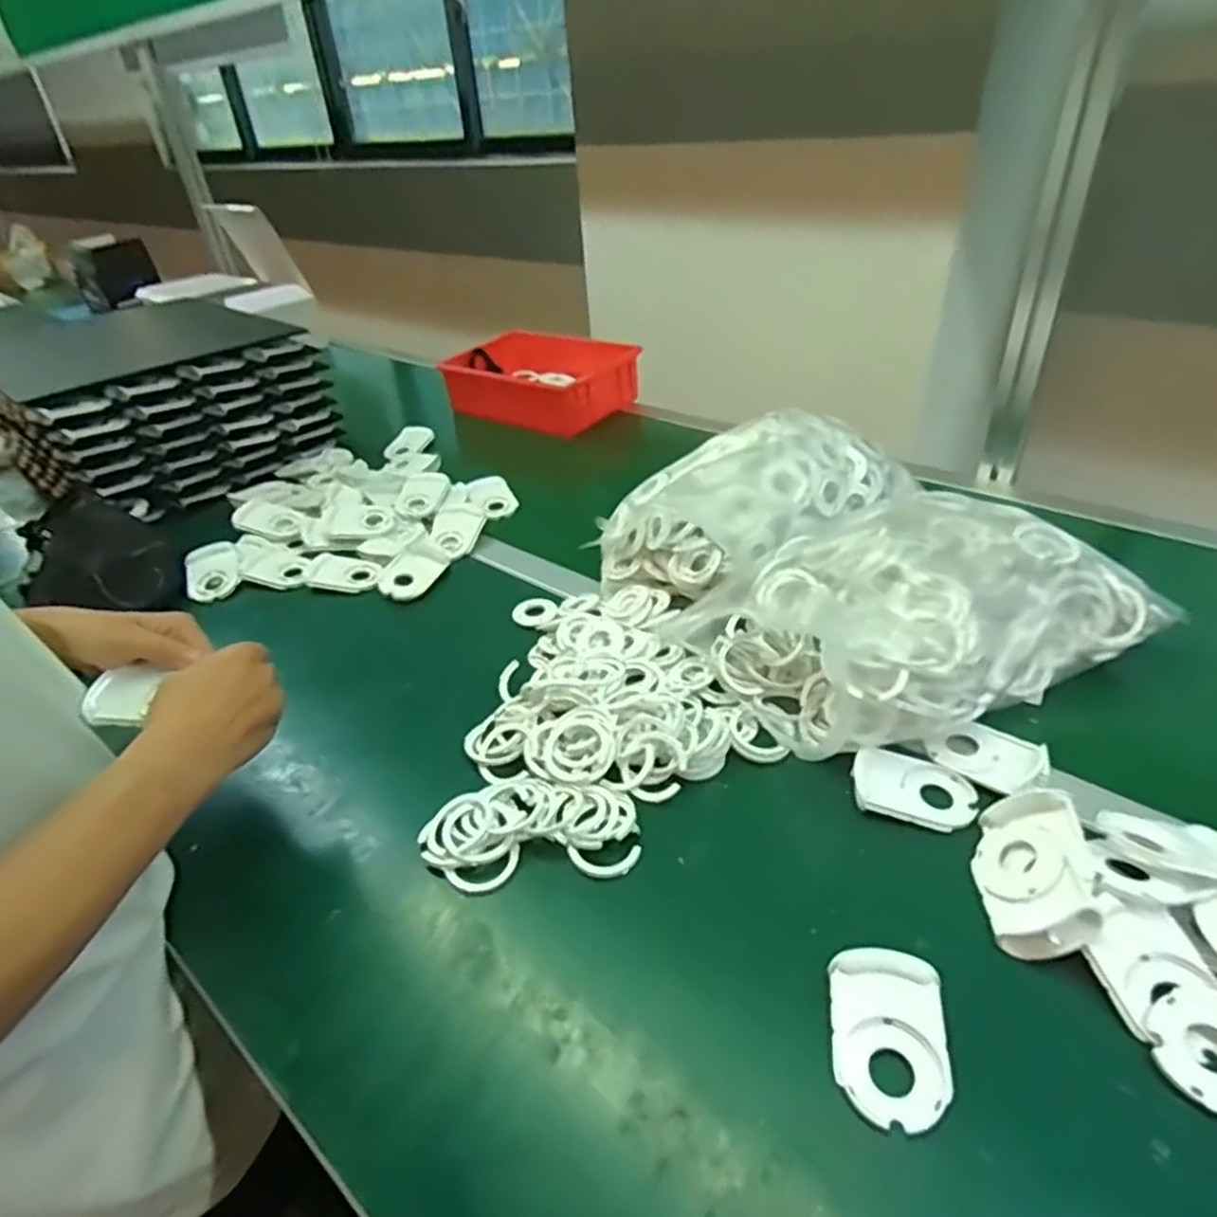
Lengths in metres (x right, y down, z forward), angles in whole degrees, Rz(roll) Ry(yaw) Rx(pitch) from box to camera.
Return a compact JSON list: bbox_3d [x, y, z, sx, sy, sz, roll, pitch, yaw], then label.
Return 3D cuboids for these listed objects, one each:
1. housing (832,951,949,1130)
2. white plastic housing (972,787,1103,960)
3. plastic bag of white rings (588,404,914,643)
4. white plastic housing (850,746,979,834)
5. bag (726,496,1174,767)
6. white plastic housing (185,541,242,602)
[{"bbox_3d":[0.151,0.229,0.397,0.057,0.019,0.083,1,35,10],"label":"housing"},{"bbox_3d":[0.265,0.164,0.460,0.063,0.018,0.107,-29,23,35],"label":"white plastic housing"},{"bbox_3d":[0.149,-0.109,0.759,0.307,0.122,0.189,-27,40,-28],"label":"plastic bag of white rings"},{"bbox_3d":[0.220,0.129,0.530,0.084,0.014,0.059,8,37,20],"label":"white plastic housing"},{"bbox_3d":[0.261,0.001,0.623,0.334,0.112,0.197,-17,36,-16],"label":"bag"},{"bbox_3d":[-0.459,-0.046,0.858,0.055,0.026,0.083,-15,36,-12],"label":"white plastic housing"}]

